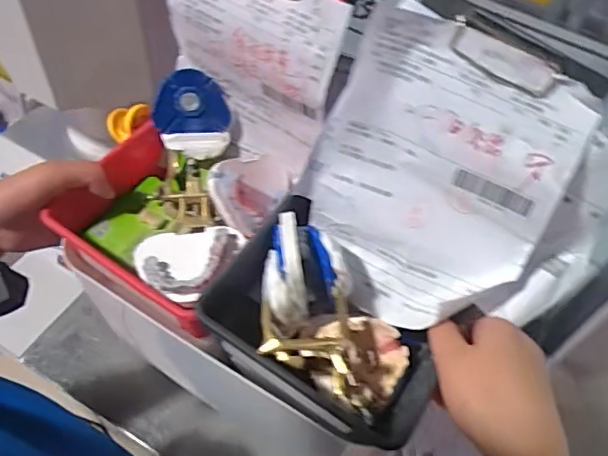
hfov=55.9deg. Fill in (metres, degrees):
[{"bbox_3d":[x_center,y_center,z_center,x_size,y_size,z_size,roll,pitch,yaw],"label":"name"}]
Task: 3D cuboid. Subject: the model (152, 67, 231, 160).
[{"bbox_3d":[-0.095,-0.097,0.489,0.064,0.068,0.035,11,12,-14],"label":"model"}]

